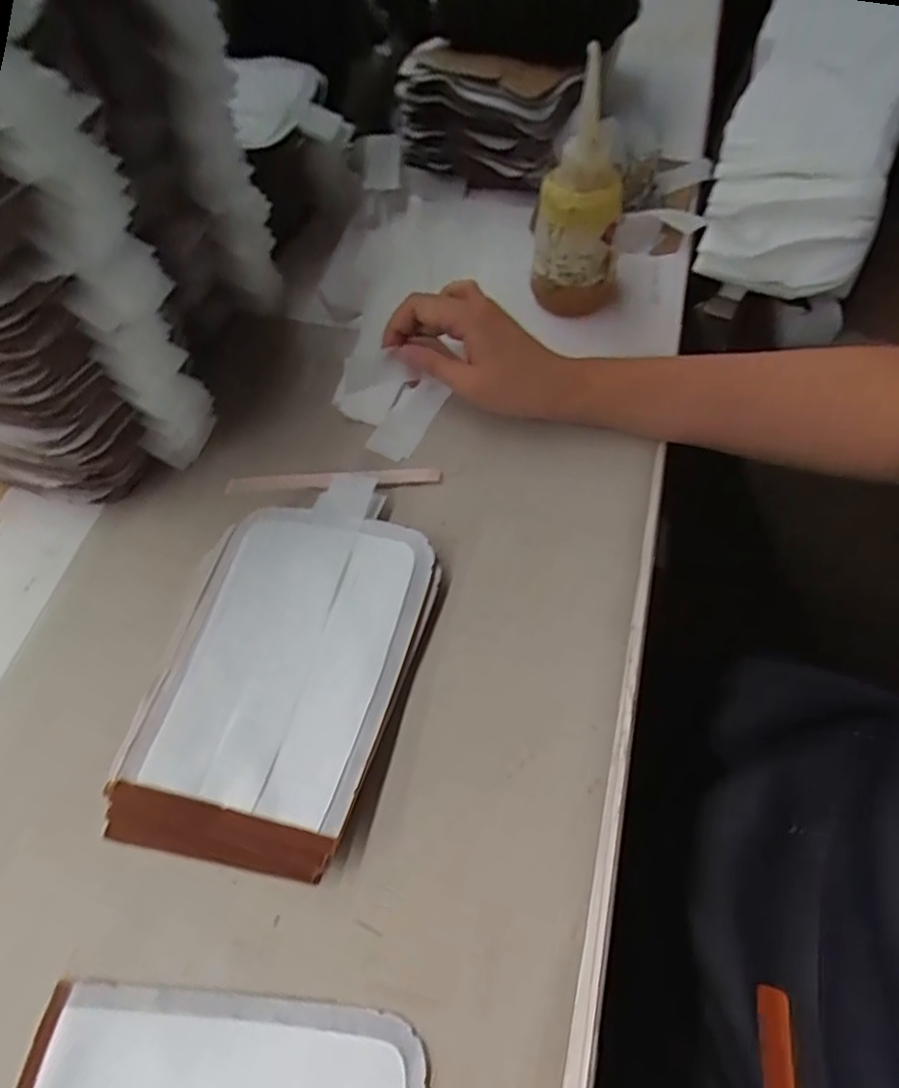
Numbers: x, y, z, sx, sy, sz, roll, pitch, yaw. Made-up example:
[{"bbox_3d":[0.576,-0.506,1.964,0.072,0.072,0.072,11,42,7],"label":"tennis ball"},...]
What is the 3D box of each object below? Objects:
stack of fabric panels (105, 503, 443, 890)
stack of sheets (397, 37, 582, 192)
[{"bbox_3d":[-0.097,0.072,0.371,0.148,0.024,0.202,9,62,9],"label":"stack of fabric panels"},{"bbox_3d":[0.036,-0.392,0.584,0.145,0.092,0.101,18,64,11],"label":"stack of sheets"}]

